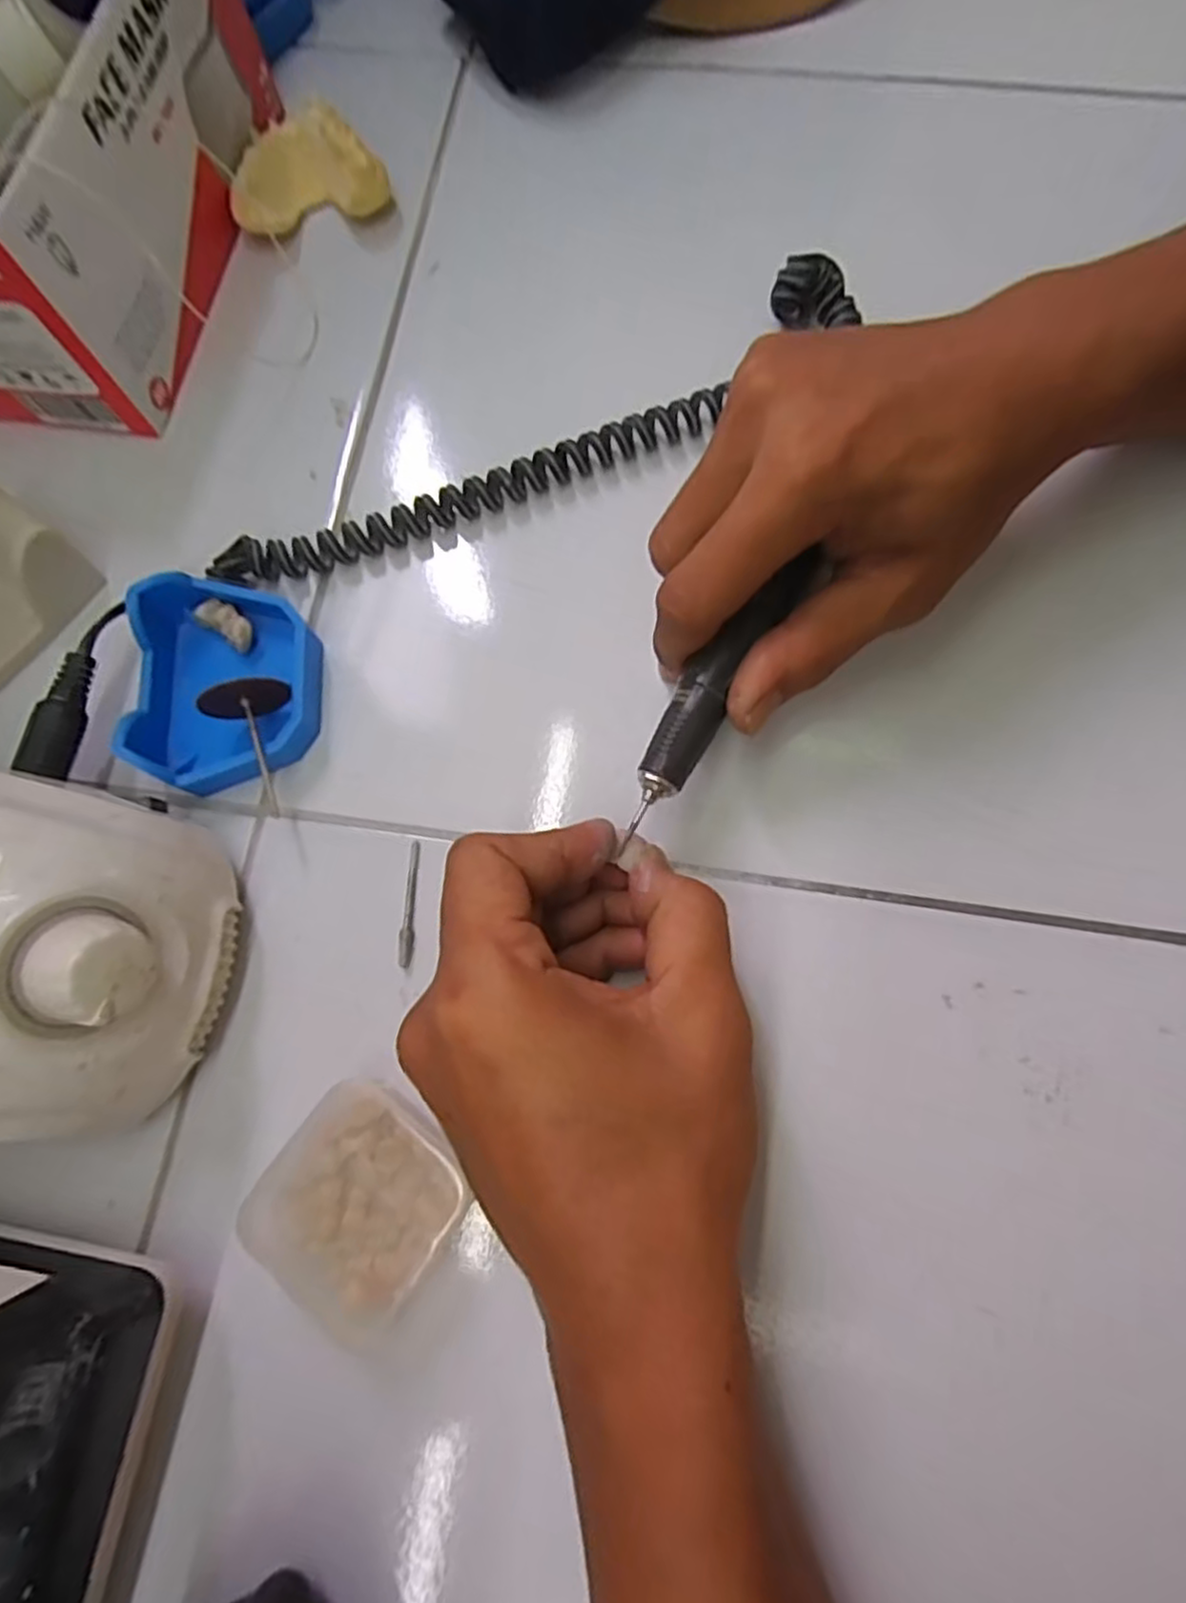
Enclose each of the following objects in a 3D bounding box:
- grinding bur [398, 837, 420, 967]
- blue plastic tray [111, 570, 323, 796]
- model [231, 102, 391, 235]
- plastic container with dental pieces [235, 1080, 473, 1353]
[{"bbox_3d":[-0.065,0.036,0.250,0.005,0.004,0.043,0,75,1],"label":"grinding bur"},{"bbox_3d":[-0.134,-0.045,0.262,0.063,0.027,0.078,-6,75,0],"label":"blue plastic tray"},{"bbox_3d":[-0.131,-0.289,0.326,0.067,0.028,0.050,-14,75,-3],"label":"model"},{"bbox_3d":[-0.070,0.122,0.219,0.057,0.022,0.057,38,79,10],"label":"plastic container with dental pieces"}]

